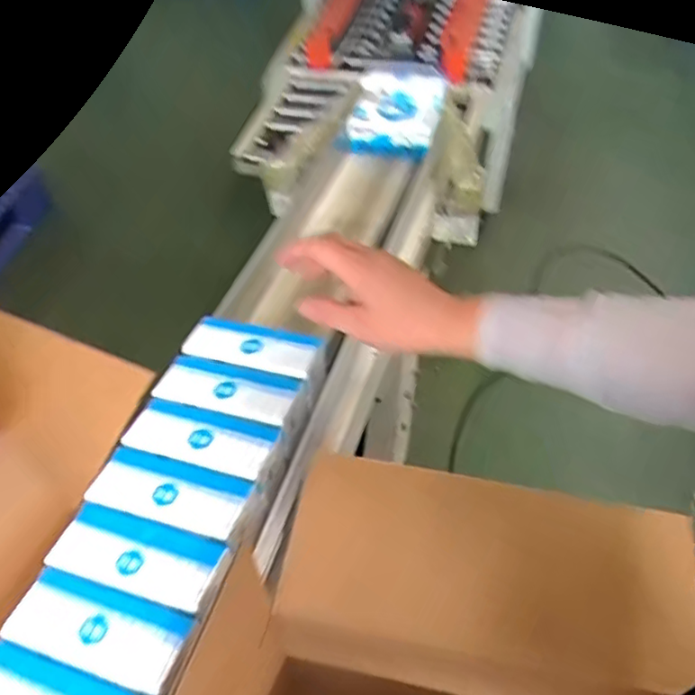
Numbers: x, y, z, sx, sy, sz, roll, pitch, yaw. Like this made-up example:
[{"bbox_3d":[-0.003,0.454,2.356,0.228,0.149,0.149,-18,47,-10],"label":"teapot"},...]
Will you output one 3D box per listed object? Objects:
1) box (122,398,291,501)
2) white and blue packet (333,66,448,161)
[{"bbox_3d":[-0.134,0.104,0.609,0.143,0.056,0.060,11,50,13],"label":"box"},{"bbox_3d":[0.071,-0.372,1.003,0.164,0.034,0.142,15,81,30],"label":"white and blue packet"}]

